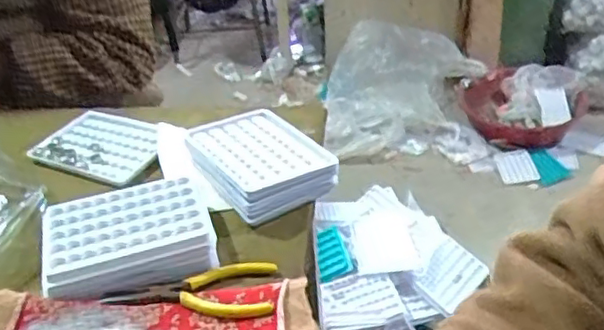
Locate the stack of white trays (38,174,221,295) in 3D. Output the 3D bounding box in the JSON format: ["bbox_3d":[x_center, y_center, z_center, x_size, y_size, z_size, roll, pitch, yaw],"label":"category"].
[{"bbox_3d":[-0.137,0.058,0.508,0.124,0.037,0.088,-13,35,-13],"label":"stack of white trays"}]

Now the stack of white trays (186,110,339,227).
[{"bbox_3d":[-0.041,-0.006,0.588,0.099,0.033,0.128,-26,40,-29],"label":"stack of white trays"}]

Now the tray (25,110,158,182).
[{"bbox_3d":[-0.207,-0.020,0.655,0.131,0.011,0.090,16,39,27],"label":"tray"}]

